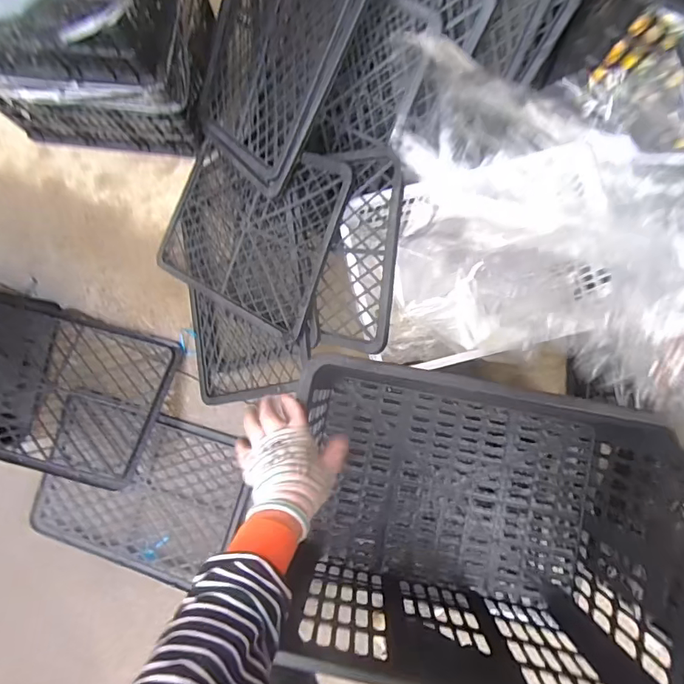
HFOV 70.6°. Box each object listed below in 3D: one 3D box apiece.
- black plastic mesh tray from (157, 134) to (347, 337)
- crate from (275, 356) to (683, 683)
[{"bbox_3d":[-0.212,-0.249,1.064,0.491,0.032,0.348,27,103,33],"label":"black plastic mesh tray"},{"bbox_3d":[0.178,0.253,0.684,0.478,0.288,0.322,9,88,3],"label":"crate"}]

